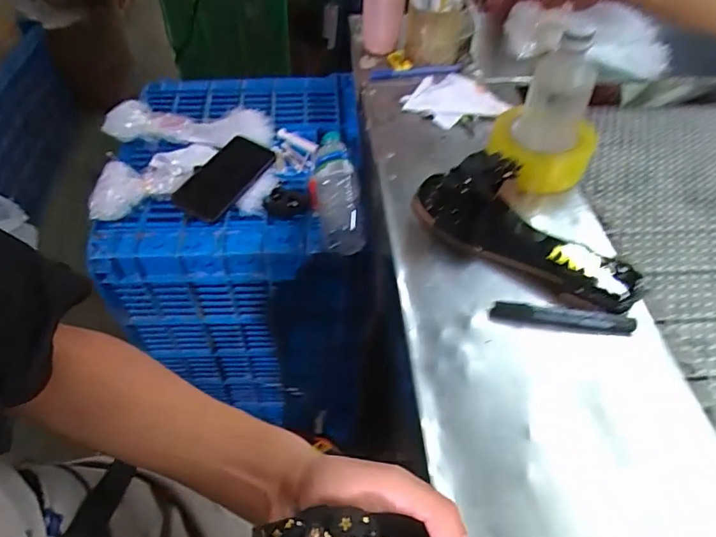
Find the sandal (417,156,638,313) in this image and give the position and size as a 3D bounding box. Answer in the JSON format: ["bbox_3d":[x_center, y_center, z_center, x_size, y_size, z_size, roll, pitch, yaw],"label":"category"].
[{"bbox_3d":[0.176,-0.045,0.520,0.099,0.065,0.261,-35,60,-27],"label":"sandal"}]

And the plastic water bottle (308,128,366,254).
[{"bbox_3d":[-0.032,-0.119,0.700,0.070,0.058,0.221,-8,51,-9],"label":"plastic water bottle"}]

